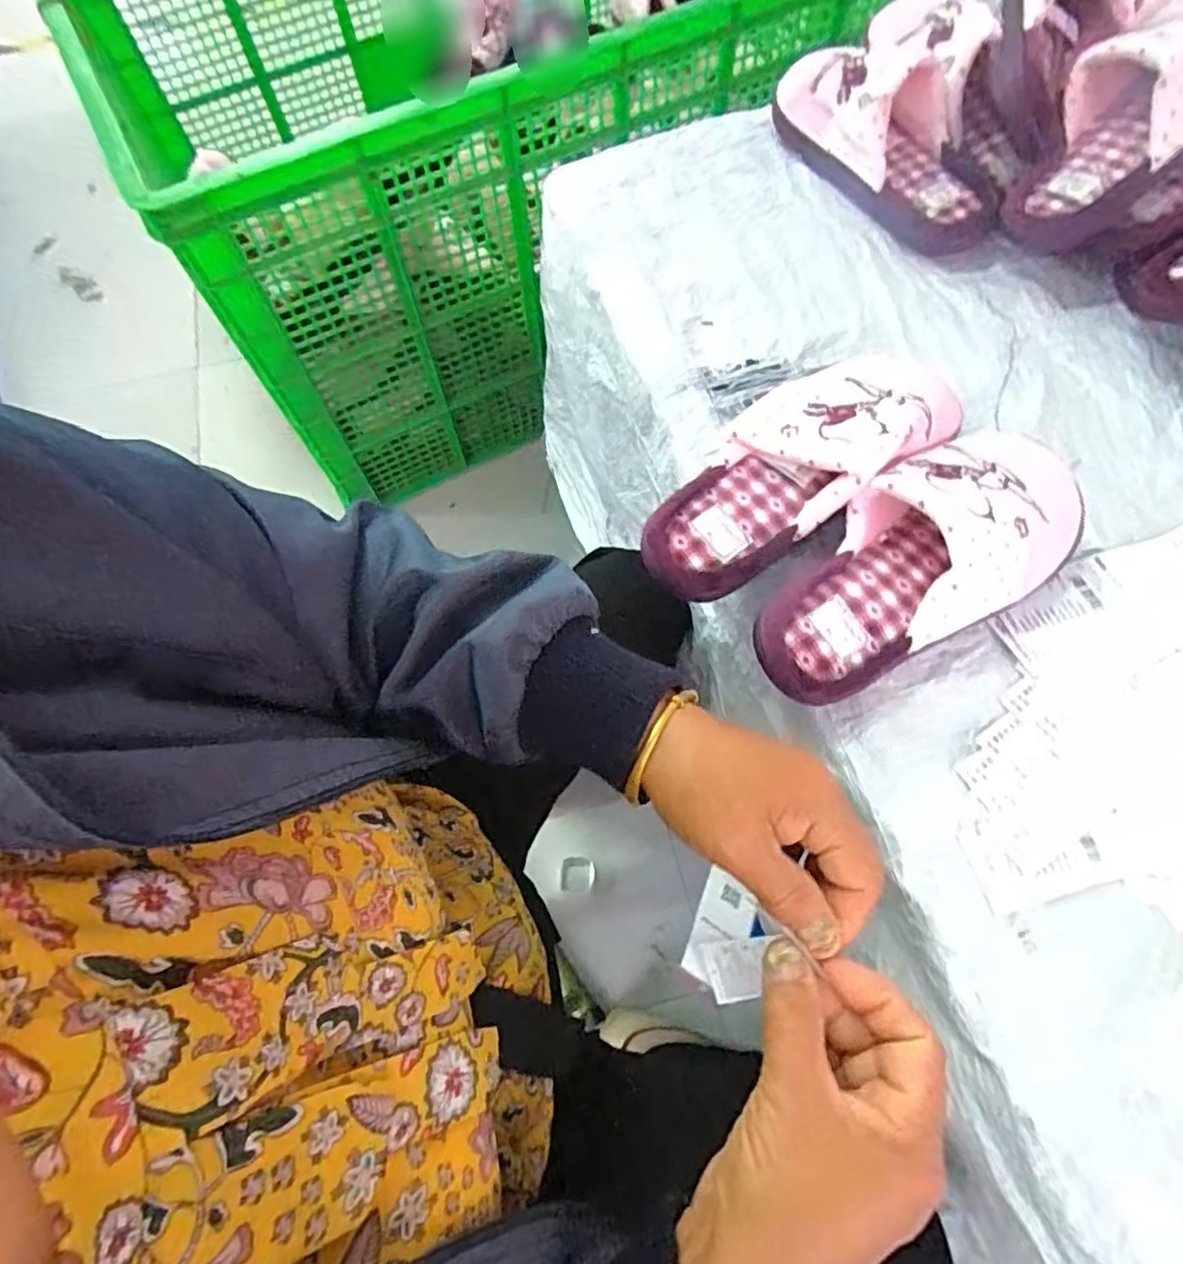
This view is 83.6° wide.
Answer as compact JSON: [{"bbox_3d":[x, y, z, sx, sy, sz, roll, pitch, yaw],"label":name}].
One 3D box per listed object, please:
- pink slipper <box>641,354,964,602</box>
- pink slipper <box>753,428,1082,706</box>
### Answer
[{"bbox_3d":[0.129,-0.107,0.433,0.230,0.061,0.095,-34,71,-12],"label":"pink slipper"},{"bbox_3d":[0.198,-0.042,0.398,0.216,0.069,0.103,-36,71,-12],"label":"pink slipper"}]

